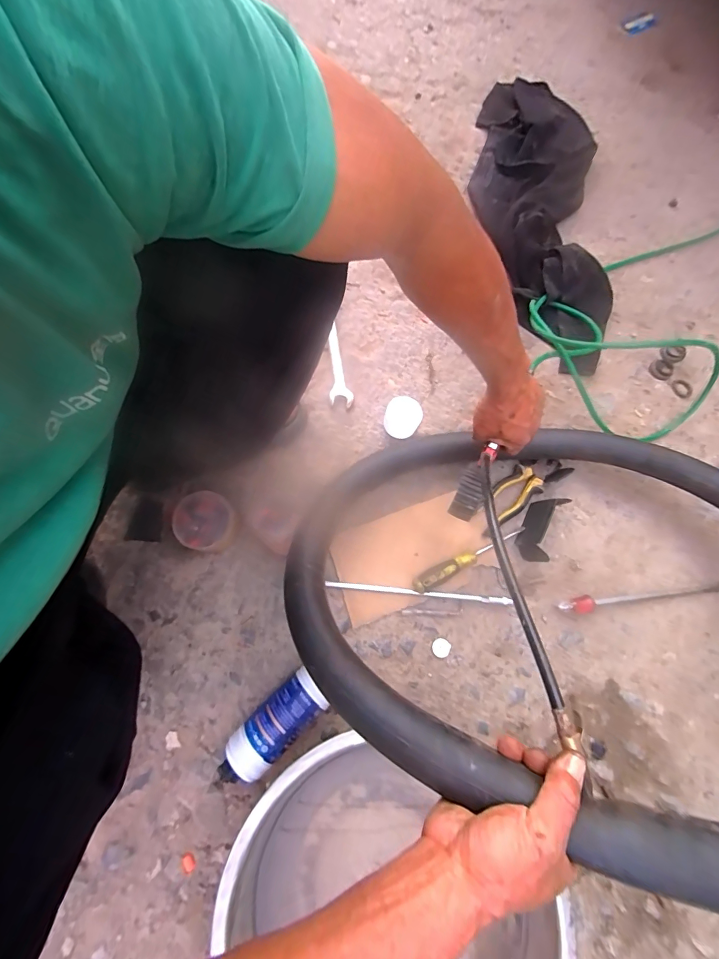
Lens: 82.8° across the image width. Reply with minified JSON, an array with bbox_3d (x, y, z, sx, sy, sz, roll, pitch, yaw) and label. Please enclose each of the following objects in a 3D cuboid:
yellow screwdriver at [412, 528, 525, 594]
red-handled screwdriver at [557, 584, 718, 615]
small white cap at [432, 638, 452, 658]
[{"bbox_3d":[0.168,0.115,0.617,0.195,0.026,0.026,-28,78,-8],"label":"yellow screwdriver"},{"bbox_3d":[0.441,0.180,0.631,0.272,0.021,0.025,-7,76,-3],"label":"red-handled screwdriver"},{"bbox_3d":[0.120,0.248,0.600,0.027,0.004,0.026,0,76,-2],"label":"small white cap"}]

